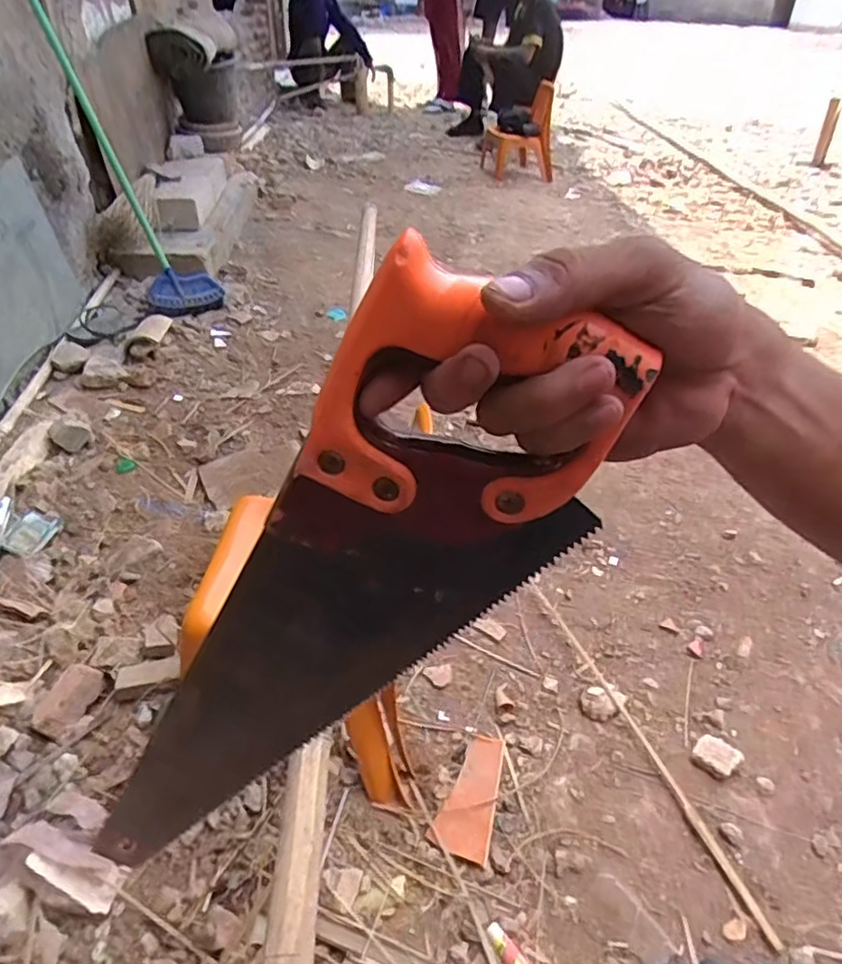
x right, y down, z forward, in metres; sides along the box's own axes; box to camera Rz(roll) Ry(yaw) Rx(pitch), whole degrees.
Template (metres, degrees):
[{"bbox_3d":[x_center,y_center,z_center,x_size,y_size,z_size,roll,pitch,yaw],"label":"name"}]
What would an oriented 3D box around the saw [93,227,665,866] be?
[{"bbox_3d":[-0.063,0.097,0.344,0.121,0.455,0.033,23,33,-21],"label":"saw"}]

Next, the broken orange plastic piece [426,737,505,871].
[{"bbox_3d":[0.069,0.379,0.786,0.068,0.018,0.149,17,41,18],"label":"broken orange plastic piece"}]

